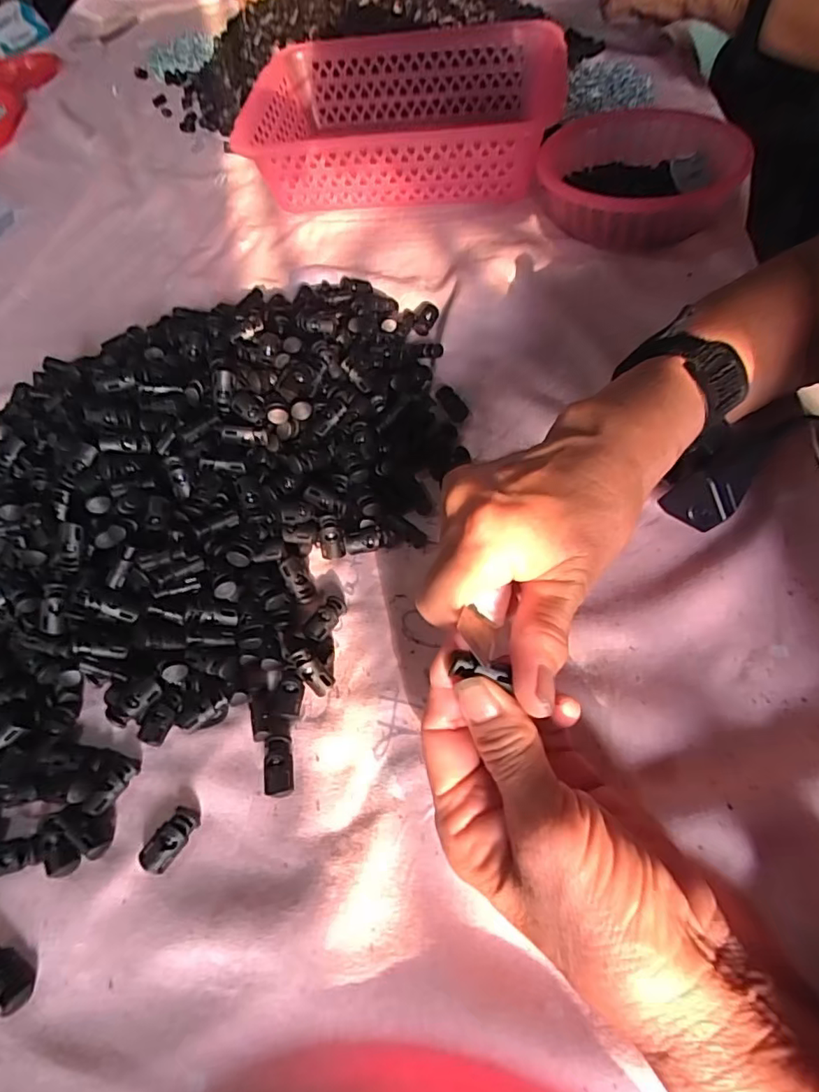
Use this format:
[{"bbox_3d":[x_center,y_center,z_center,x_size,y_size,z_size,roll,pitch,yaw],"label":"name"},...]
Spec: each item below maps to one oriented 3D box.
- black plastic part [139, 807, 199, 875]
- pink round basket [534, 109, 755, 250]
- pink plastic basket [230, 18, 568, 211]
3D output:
[{"bbox_3d":[-0.110,0.135,0.248,0.014,0.007,0.028,26,64,22],"label":"black plastic part"},{"bbox_3d":[0.201,-0.332,0.490,0.152,0.058,0.169,-5,57,3],"label":"pink round basket"},{"bbox_3d":[-0.004,-0.451,0.562,0.307,0.076,0.218,5,58,10],"label":"pink plastic basket"}]

